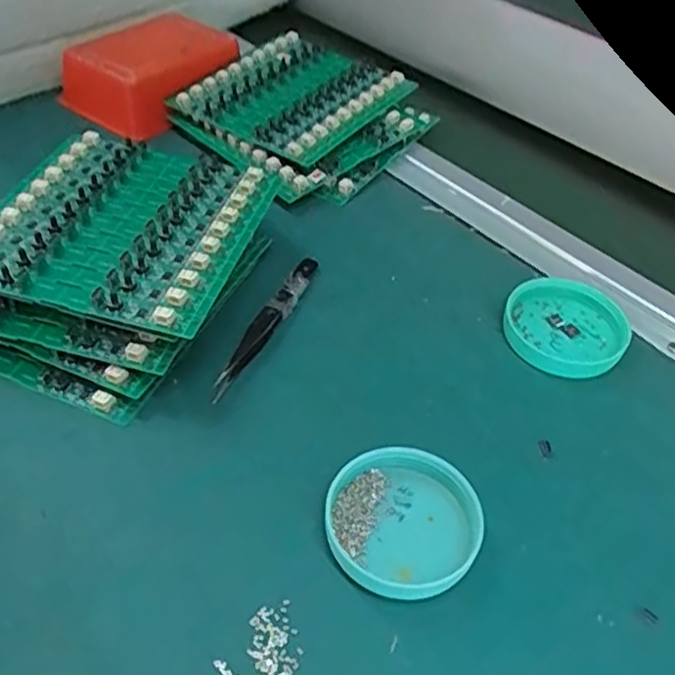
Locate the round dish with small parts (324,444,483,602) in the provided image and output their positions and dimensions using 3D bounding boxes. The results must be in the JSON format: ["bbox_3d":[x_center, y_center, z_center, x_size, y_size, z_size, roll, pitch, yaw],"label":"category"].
[{"bbox_3d":[0.029,0.077,0.294,0.063,0.016,0.063,2,45,-2],"label":"round dish with small parts"}]

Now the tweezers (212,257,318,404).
[{"bbox_3d":[-0.038,-0.009,0.378,0.012,0.011,0.117,19,47,13],"label":"tweezers"}]

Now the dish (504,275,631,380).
[{"bbox_3d":[0.130,-0.009,0.388,0.066,0.013,0.071,3,45,-3],"label":"dish"}]

